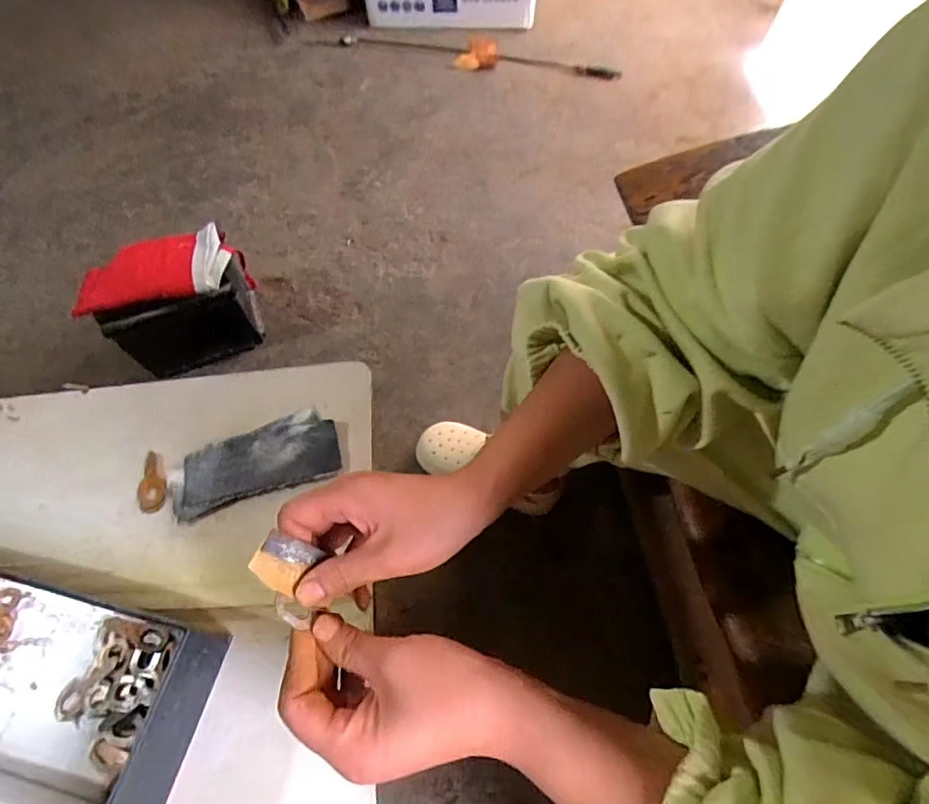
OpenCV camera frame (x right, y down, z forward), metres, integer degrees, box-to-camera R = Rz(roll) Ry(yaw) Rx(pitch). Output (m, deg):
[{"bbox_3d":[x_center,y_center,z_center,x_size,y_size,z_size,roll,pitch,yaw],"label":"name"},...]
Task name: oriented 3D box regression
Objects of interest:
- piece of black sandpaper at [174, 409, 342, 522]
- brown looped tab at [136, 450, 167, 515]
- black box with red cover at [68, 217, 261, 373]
[{"bbox_3d":[-0.183,0.052,0.454,0.141,0.006,0.071,-20,61,-8],"label":"piece of black sandpaper"},{"bbox_3d":[-0.272,0.070,0.450,0.025,0.004,0.054,-11,61,-3],"label":"brown looped tab"},{"bbox_3d":[-0.525,-0.190,0.994,0.232,0.199,0.204,-16,61,-6],"label":"black box with red cover"}]

